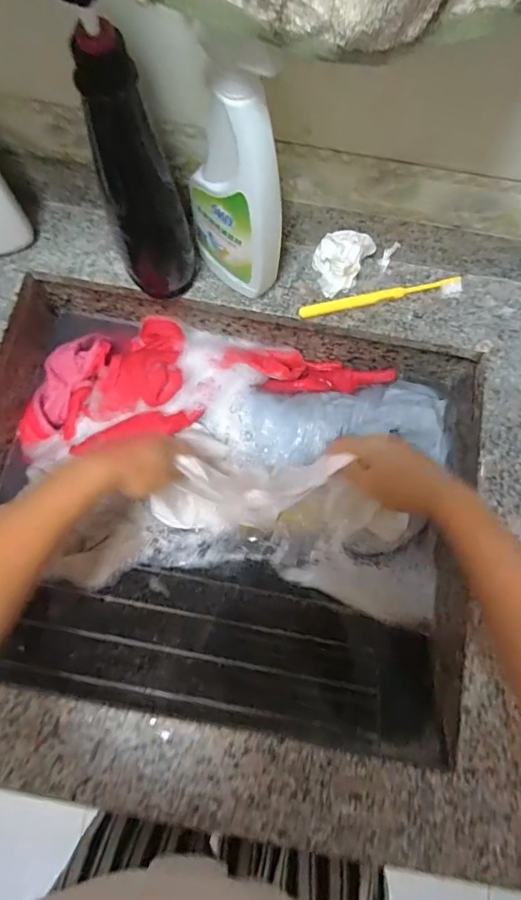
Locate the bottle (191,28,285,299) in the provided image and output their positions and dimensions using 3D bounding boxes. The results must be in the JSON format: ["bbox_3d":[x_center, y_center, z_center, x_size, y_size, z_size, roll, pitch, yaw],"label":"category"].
[{"bbox_3d":[-0.023,-0.224,0.409,0.046,0.225,0.086,-37,80,-10],"label":"bottle"}]

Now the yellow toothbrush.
[{"bbox_3d":[0.128,-0.161,0.518,0.175,0.010,0.018,-10,76,-4],"label":"yellow toothbrush"}]

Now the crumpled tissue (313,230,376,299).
[{"bbox_3d":[0.087,-0.194,0.509,0.058,0.044,0.051,7,75,0],"label":"crumpled tissue"}]

